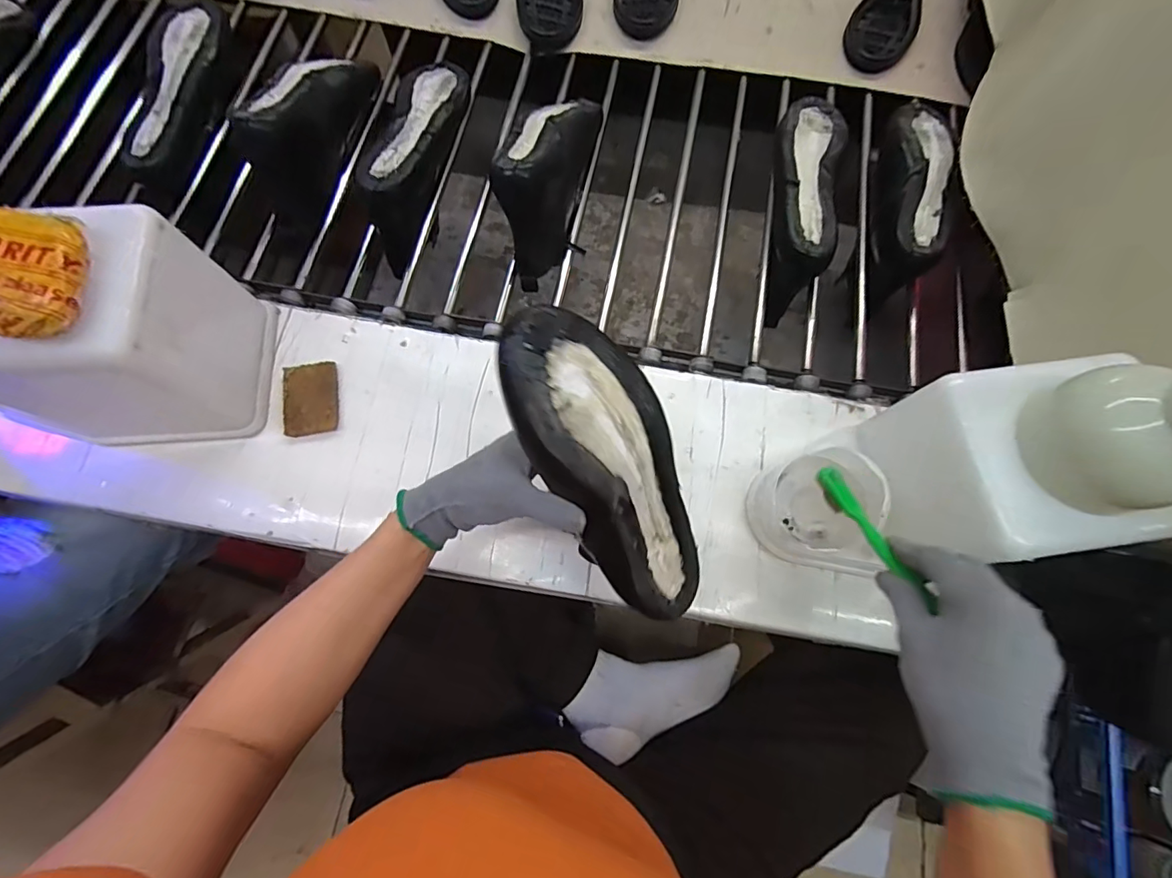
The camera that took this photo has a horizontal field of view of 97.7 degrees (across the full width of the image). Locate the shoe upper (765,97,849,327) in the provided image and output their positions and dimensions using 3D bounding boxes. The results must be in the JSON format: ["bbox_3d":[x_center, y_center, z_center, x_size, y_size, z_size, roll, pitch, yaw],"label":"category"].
[{"bbox_3d":[0.249,-0.273,0.595,0.076,0.099,0.265,8,87,1],"label":"shoe upper"}]

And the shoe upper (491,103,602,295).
[{"bbox_3d":[-0.040,-0.301,0.578,0.095,0.106,0.241,5,73,0],"label":"shoe upper"}]

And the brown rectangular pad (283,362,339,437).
[{"bbox_3d":[-0.266,-0.038,0.497,0.049,0.016,0.071,-9,74,-4],"label":"brown rectangular pad"}]

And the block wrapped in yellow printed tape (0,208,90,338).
[{"bbox_3d":[-0.378,-0.111,0.336,0.083,0.023,0.083,3,73,0],"label":"block wrapped in yellow printed tape"}]

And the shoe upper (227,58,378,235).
[{"bbox_3d":[-0.322,-0.371,0.588,0.072,0.107,0.249,13,73,3],"label":"shoe upper"}]

